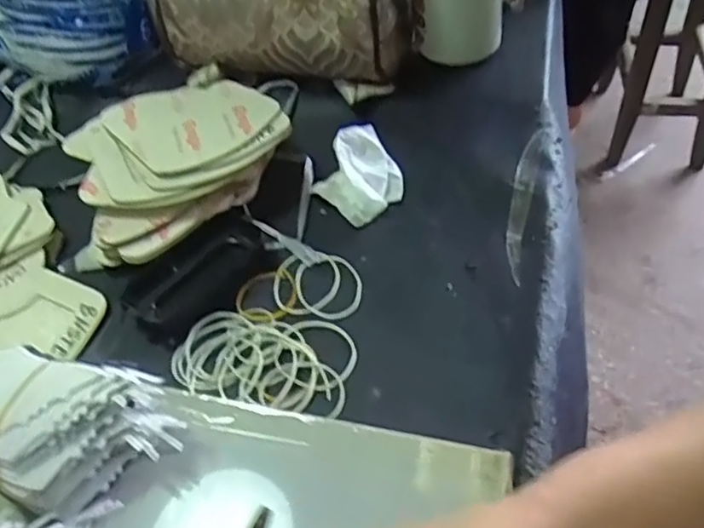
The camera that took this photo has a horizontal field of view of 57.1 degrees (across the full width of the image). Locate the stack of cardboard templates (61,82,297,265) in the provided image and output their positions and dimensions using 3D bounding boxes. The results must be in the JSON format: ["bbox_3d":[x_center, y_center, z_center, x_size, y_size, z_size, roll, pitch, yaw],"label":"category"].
[{"bbox_3d":[-0.155,-0.089,0.542,0.176,0.059,0.151,-36,54,-23],"label":"stack of cardboard templates"}]

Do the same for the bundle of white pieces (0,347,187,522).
[{"bbox_3d":[-0.168,0.095,0.363,0.109,0.062,0.072,9,50,15],"label":"bundle of white pieces"}]

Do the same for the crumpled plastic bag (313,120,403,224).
[{"bbox_3d":[0.010,-0.077,0.534,0.067,0.037,0.074,32,59,30],"label":"crumpled plastic bag"}]

